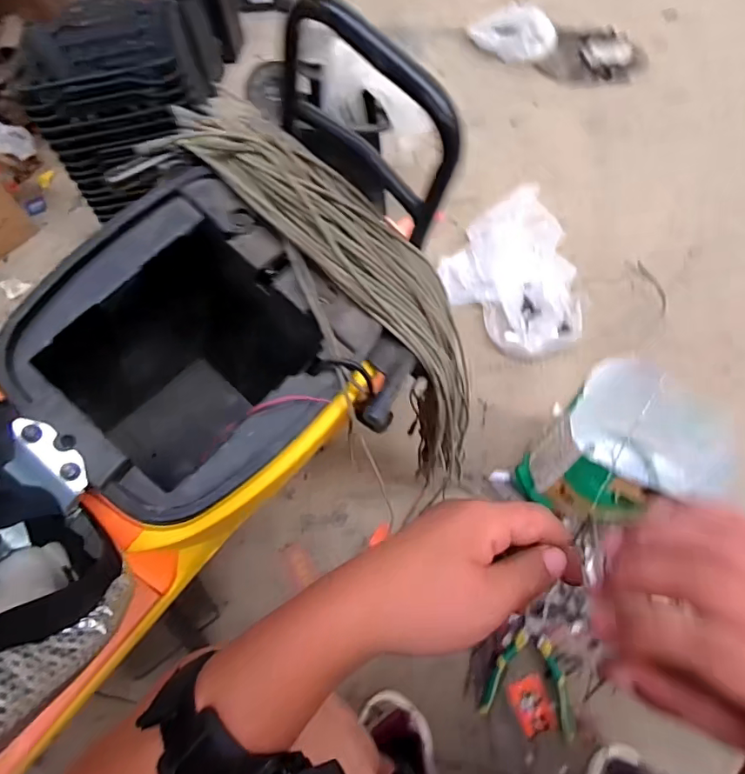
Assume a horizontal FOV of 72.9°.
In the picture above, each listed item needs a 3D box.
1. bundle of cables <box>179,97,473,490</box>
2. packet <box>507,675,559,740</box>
[{"bbox_3d":[-0.021,-0.112,0.485,0.129,0.087,0.411,-42,103,-18],"label":"bundle of cables"},{"bbox_3d":[0.245,0.485,0.768,0.054,0.010,0.074,-19,59,-4],"label":"packet"}]

